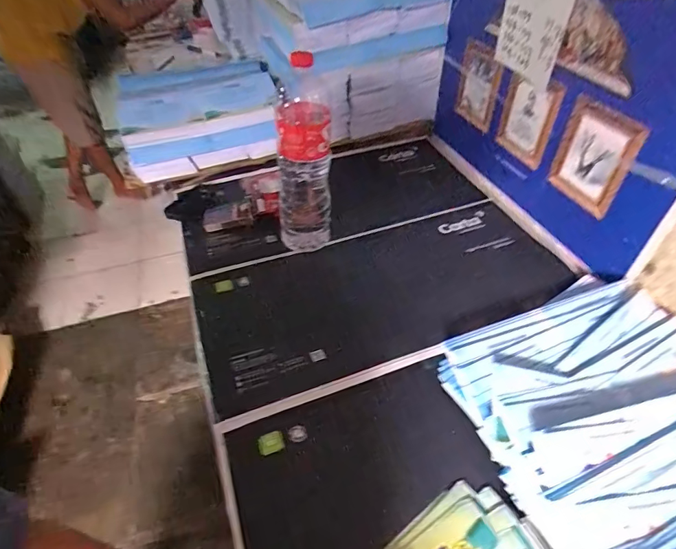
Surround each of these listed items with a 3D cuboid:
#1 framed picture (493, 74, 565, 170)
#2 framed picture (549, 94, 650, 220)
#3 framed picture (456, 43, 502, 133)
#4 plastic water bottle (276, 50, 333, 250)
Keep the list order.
[{"bbox_3d":[0.330,-0.272,0.732,0.017,0.147,0.117,-17,47,-13],"label":"framed picture"},{"bbox_3d":[0.380,-0.174,0.622,0.007,0.146,0.114,-17,47,-13],"label":"framed picture"},{"bbox_3d":[0.277,-0.371,0.830,0.020,0.146,0.108,-14,46,-10],"label":"framed picture"},{"bbox_3d":[-0.059,-0.173,0.660,0.094,0.301,0.085,-11,45,-7],"label":"plastic water bottle"}]

